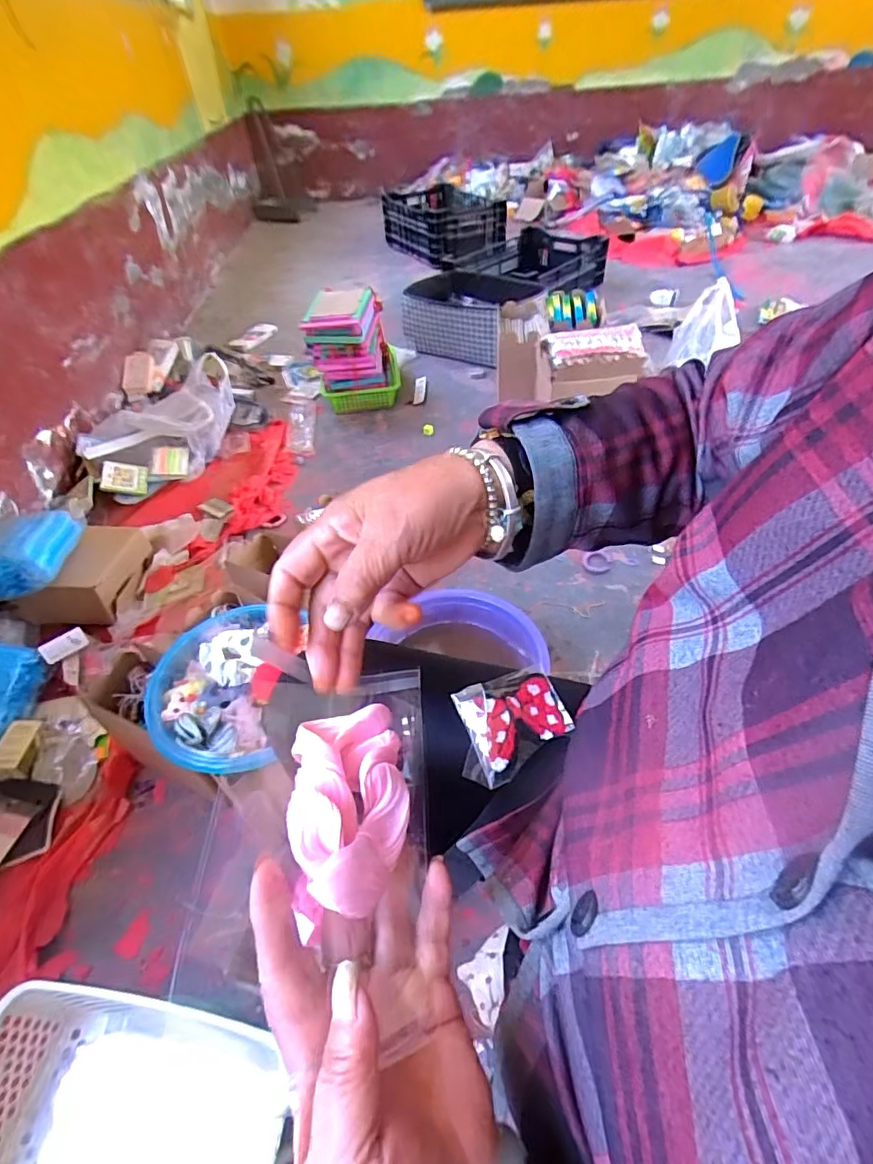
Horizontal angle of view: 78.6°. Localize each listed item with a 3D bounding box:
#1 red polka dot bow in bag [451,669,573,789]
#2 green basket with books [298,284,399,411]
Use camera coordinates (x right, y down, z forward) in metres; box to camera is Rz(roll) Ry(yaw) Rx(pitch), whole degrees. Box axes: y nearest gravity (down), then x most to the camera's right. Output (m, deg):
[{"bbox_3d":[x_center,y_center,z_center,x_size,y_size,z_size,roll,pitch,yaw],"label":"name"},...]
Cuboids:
[{"bbox_3d":[0.051,0.099,0.378,0.084,0.019,0.063,-20,47,-15],"label":"red polka dot bow in bag"},{"bbox_3d":[-0.253,-0.717,1.641,0.256,0.277,0.304,-7,45,-2],"label":"green basket with books"}]

